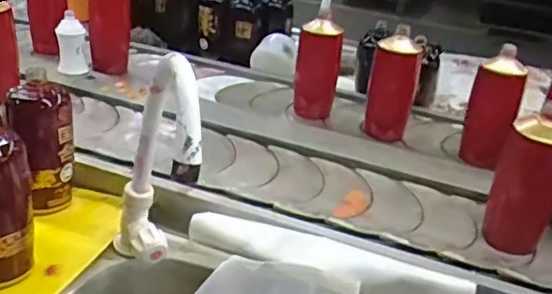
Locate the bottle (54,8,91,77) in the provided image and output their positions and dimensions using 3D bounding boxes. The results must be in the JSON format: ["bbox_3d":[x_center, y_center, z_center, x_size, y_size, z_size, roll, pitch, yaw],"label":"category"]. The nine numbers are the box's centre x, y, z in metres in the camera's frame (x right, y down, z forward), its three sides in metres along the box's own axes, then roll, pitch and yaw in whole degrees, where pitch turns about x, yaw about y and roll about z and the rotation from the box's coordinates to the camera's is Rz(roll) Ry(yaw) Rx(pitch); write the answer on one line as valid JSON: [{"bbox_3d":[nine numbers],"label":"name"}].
[{"bbox_3d":[-0.408,-0.210,1.158,0.058,0.118,0.070,-2,28,-16],"label":"bottle"}]

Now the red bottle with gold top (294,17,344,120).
[{"bbox_3d":[0.075,-0.145,1.076,0.080,0.187,0.059,7,26,1],"label":"red bottle with gold top"}]

